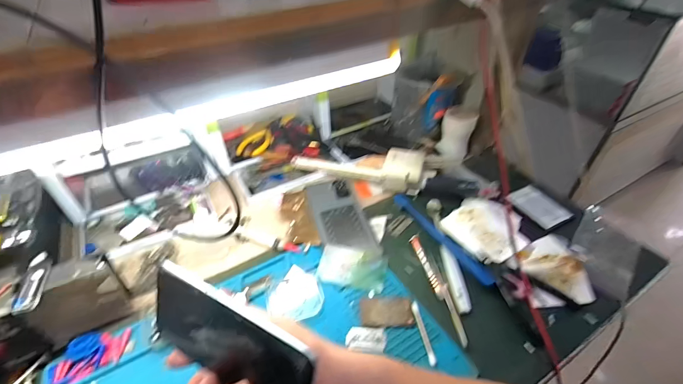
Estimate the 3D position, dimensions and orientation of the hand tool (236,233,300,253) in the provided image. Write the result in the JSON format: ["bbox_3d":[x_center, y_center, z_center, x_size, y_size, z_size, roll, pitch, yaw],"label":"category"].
[{"bbox_3d":[-0.105,0.072,0.474,0.100,0.014,0.013,12,44,12],"label":"hand tool"}]

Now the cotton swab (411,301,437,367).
[{"bbox_3d":[0.091,0.156,0.377,0.007,0.006,0.073,-5,43,-6],"label":"cotton swab"}]

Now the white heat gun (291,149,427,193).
[{"bbox_3d":[0.030,-0.053,0.570,0.225,0.042,0.066,16,45,16],"label":"white heat gun"}]

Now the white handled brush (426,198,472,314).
[{"bbox_3d":[0.144,0.075,0.460,0.019,0.007,0.183,-1,43,-1],"label":"white handled brush"}]

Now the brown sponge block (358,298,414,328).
[{"bbox_3d":[0.053,0.141,0.396,0.059,0.006,0.035,-1,43,-1],"label":"brown sponge block"}]

